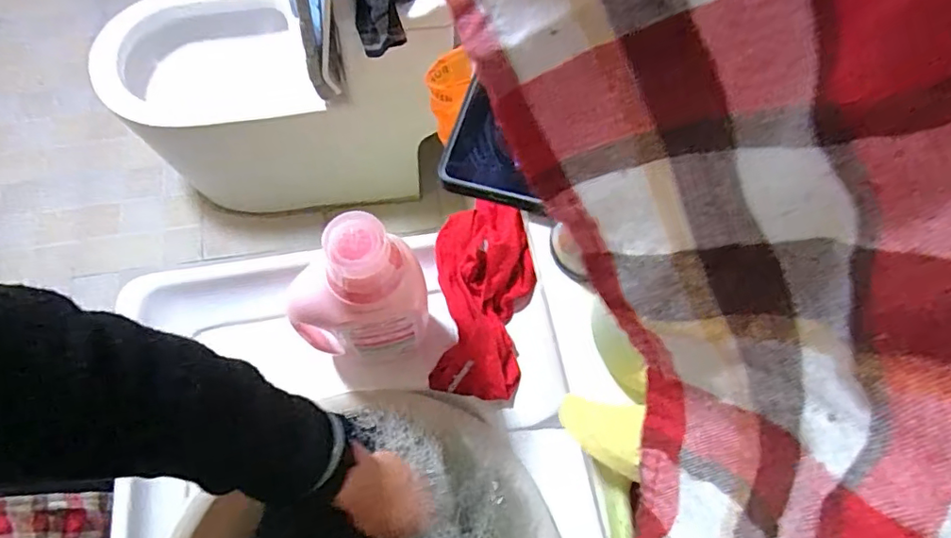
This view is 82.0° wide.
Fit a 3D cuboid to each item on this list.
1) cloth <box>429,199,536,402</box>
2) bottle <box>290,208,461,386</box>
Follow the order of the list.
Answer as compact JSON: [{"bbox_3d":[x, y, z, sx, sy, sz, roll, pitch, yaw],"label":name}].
[{"bbox_3d":[0.010,0.029,0.588,0.108,0.055,0.218,3,88,-2],"label":"cloth"},{"bbox_3d":[-0.103,0.043,0.492,0.112,0.255,0.079,-30,72,-15],"label":"bottle"}]

